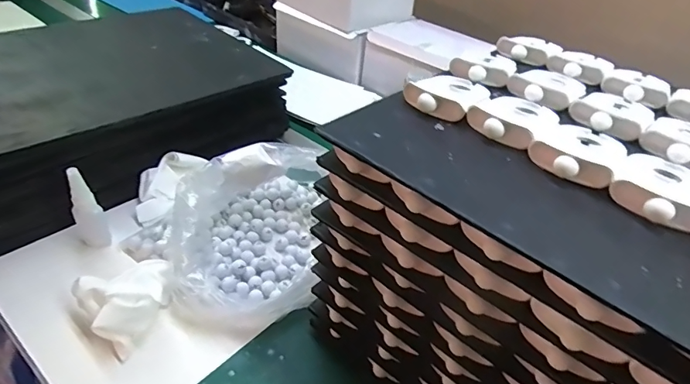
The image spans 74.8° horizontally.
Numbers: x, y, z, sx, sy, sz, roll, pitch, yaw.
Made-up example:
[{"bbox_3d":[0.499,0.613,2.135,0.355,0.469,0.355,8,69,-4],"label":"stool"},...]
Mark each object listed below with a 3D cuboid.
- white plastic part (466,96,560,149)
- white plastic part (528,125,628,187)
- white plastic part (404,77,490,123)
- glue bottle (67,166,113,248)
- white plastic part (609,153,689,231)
[{"bbox_3d":[0.141,-0.064,0.368,0.056,0.013,0.083,31,43,28],"label":"white plastic part"},{"bbox_3d":[0.176,-0.031,0.337,0.056,0.021,0.082,31,43,27],"label":"white plastic part"},{"bbox_3d":[0.092,-0.088,0.397,0.056,0.017,0.085,27,42,23],"label":"white plastic part"},{"bbox_3d":[-0.292,0.017,0.510,0.030,0.109,0.035,-20,45,-31],"label":"glue bottle"},{"bbox_3d":[0.219,-0.004,0.309,0.057,0.018,0.090,32,44,28],"label":"white plastic part"}]

